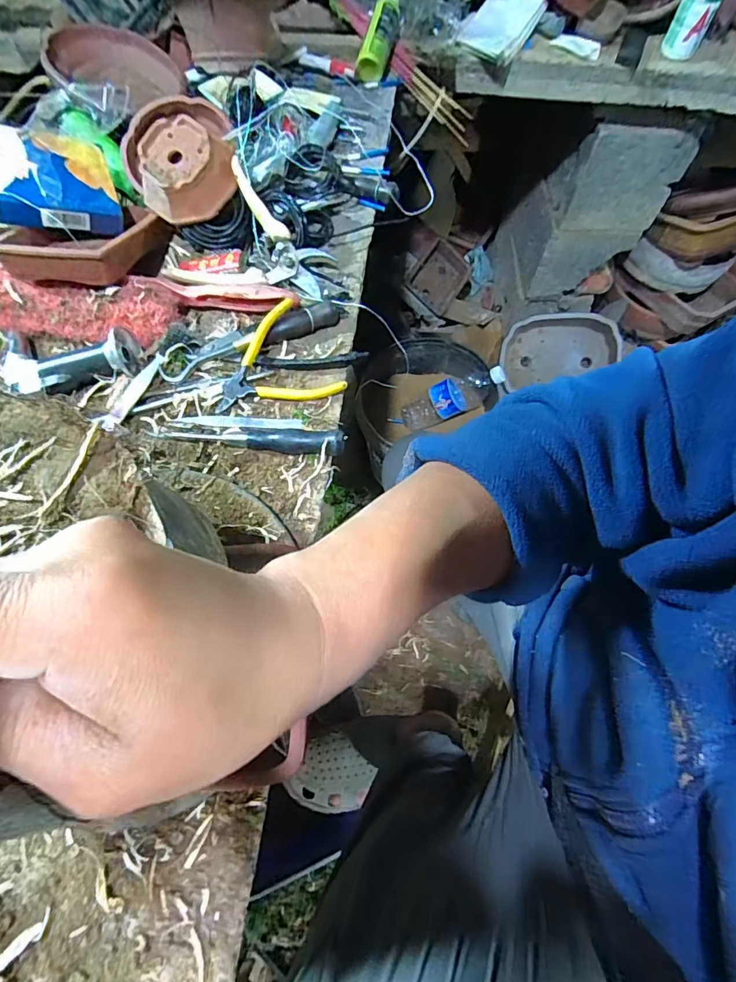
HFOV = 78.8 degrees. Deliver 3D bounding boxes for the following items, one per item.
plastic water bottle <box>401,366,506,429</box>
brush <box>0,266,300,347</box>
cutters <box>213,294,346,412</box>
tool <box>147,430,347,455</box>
[{"bbox_3d":[0.169,-0.181,0.912,0.241,0.083,0.063,-21,60,36],"label":"plastic water bottle"},{"bbox_3d":[-0.261,-0.187,0.443,0.368,0.034,0.072,3,66,2],"label":"brush"},{"bbox_3d":[-0.087,-0.131,0.423,0.117,0.029,0.093,-10,67,-4],"label":"cutters"},{"bbox_3d":[-0.106,-0.046,0.392,0.174,0.020,0.018,3,66,1],"label":"tool"}]

